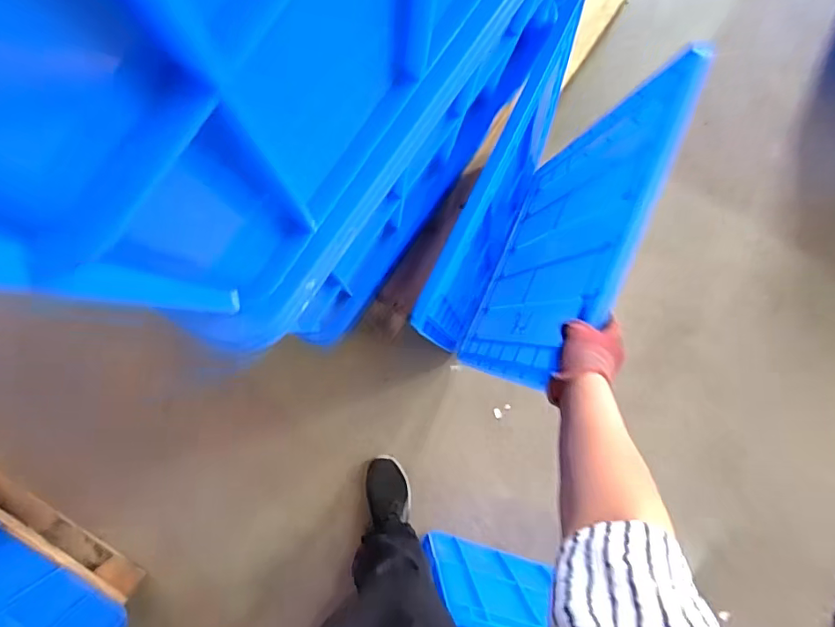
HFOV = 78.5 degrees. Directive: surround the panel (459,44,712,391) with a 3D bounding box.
[{"bbox_3d":[0.236,-0.126,0.890,0.038,0.552,0.497,24,87,-5],"label":"panel"}]

